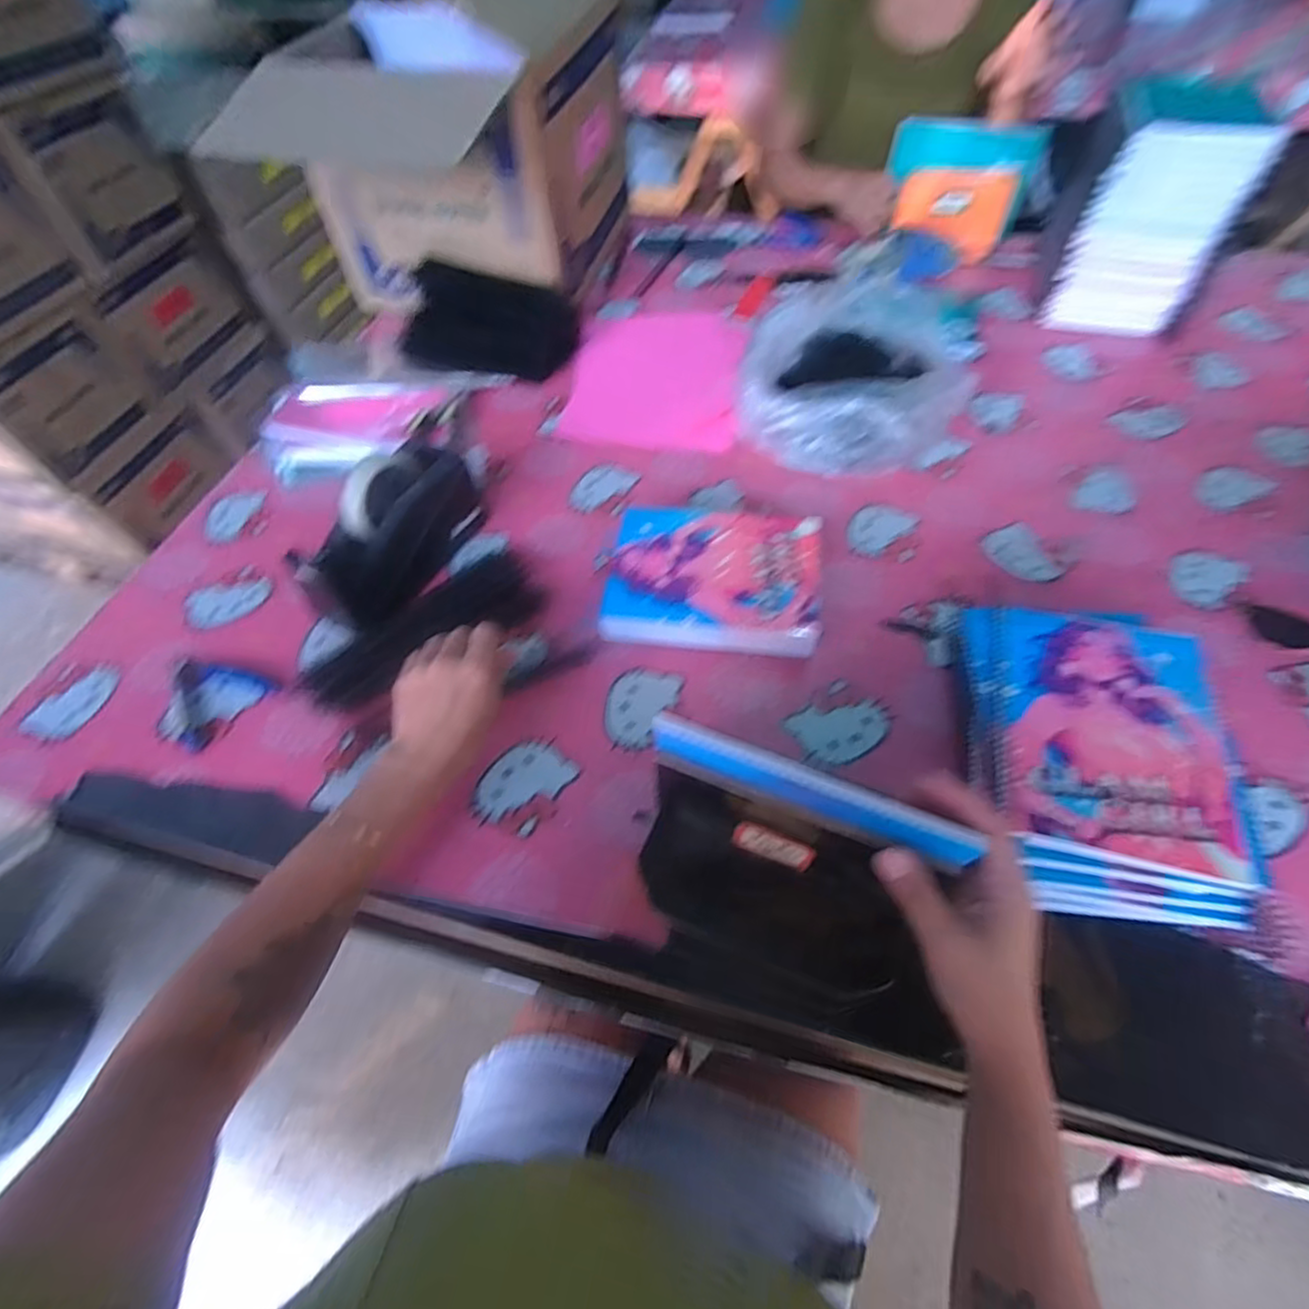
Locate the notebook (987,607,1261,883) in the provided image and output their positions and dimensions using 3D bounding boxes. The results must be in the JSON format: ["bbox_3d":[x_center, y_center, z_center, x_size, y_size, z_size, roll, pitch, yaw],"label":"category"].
[{"bbox_3d":[0.334,0.053,0.463,0.153,0.015,0.191,12,59,10],"label":"notebook"}]

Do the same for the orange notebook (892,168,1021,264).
[{"bbox_3d":[0.460,-0.676,0.971,0.167,0.115,0.016,5,34,4],"label":"orange notebook"}]

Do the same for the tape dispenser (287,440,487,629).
[{"bbox_3d":[-0.254,-0.121,0.628,0.070,0.113,0.200,20,60,15],"label":"tape dispenser"}]

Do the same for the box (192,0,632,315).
[{"bbox_3d":[-0.265,-0.735,0.913,0.373,0.300,0.374,13,58,12],"label":"box"}]

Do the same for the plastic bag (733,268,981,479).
[{"bbox_3d":[0.245,-0.340,0.755,0.251,0.099,0.272,13,58,12],"label":"plastic bag"}]

